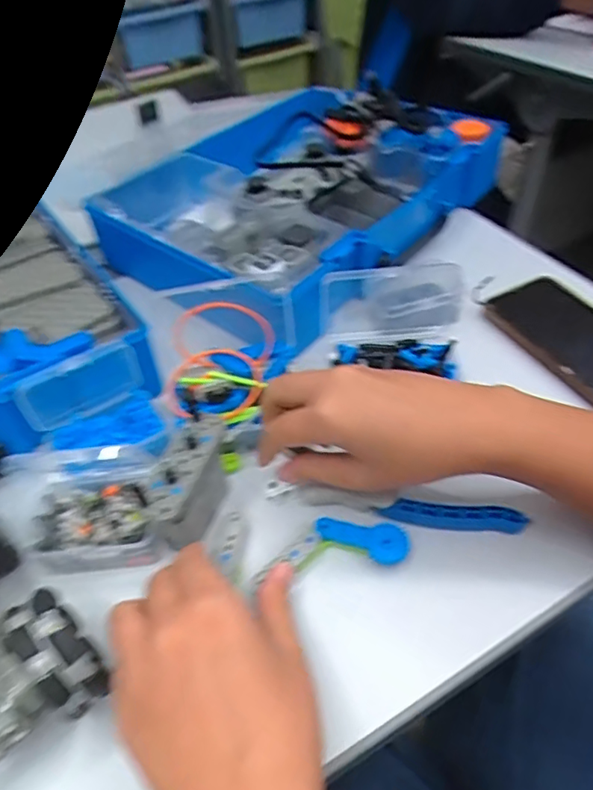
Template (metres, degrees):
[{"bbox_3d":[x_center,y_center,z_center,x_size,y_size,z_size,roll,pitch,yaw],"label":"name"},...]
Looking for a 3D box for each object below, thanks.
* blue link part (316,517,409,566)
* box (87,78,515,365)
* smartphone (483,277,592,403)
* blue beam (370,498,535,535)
[{"bbox_3d":[0.039,0.087,0.330,0.054,0.004,0.022,4,66,12],"label":"blue link part"},{"bbox_3d":[0.005,-0.202,0.545,0.288,0.079,0.351,29,55,30],"label":"box"},{"bbox_3d":[0.227,-0.040,0.433,0.072,0.016,0.160,-24,48,-17],"label":"smartphone"},{"bbox_3d":[0.094,0.074,0.336,0.086,0.014,0.011,4,46,10],"label":"blue beam"}]

